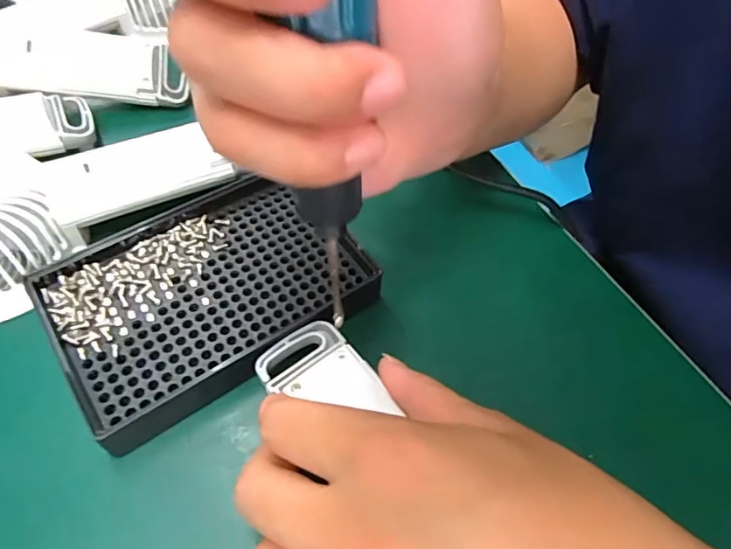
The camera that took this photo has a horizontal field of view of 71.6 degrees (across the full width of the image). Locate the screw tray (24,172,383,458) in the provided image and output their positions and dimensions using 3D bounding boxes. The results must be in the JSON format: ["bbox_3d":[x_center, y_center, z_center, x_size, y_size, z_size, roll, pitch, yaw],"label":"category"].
[{"bbox_3d":[-0.072,0.004,0.243,0.142,0.017,0.100,-31,64,-23],"label":"screw tray"}]

